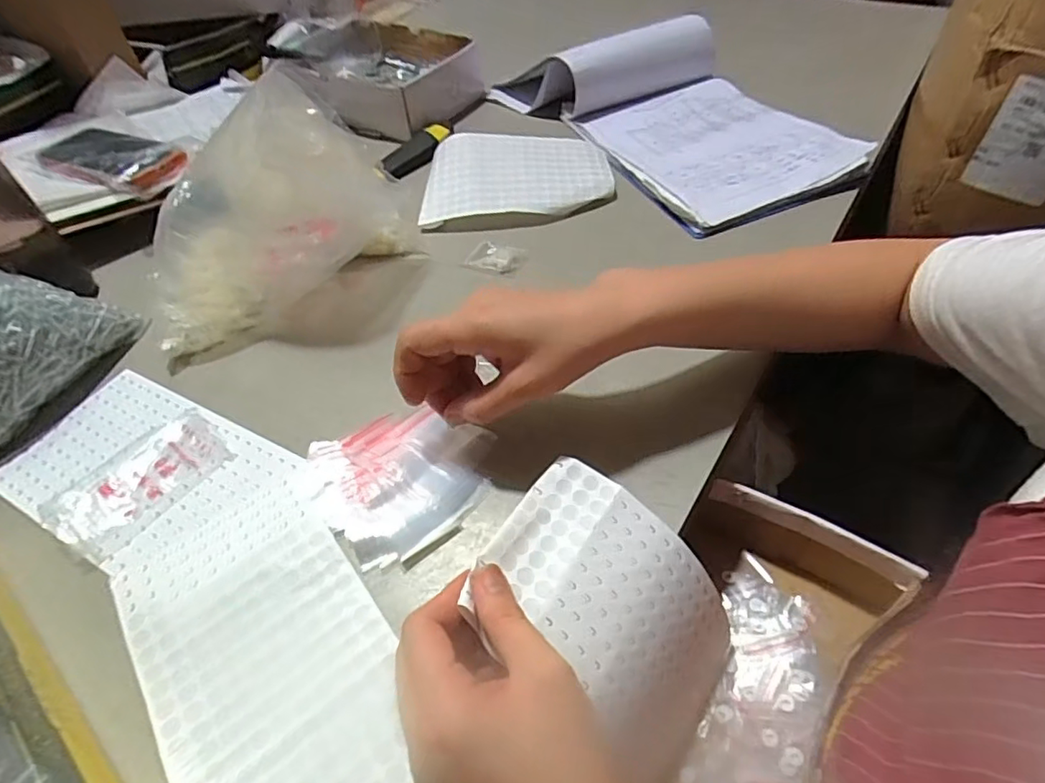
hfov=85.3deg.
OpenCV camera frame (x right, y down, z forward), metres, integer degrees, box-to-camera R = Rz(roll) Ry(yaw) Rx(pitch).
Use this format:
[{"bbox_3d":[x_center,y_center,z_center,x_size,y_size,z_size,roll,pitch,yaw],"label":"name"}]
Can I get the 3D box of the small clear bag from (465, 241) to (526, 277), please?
[{"bbox_3d":[-0.026,-0.129,0.544,0.050,0.013,0.040,13,53,16],"label":"small clear bag"}]

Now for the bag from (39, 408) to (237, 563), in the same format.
[{"bbox_3d":[-0.272,0.062,0.406,0.075,0.007,0.113,27,57,25],"label":"bag"}]

